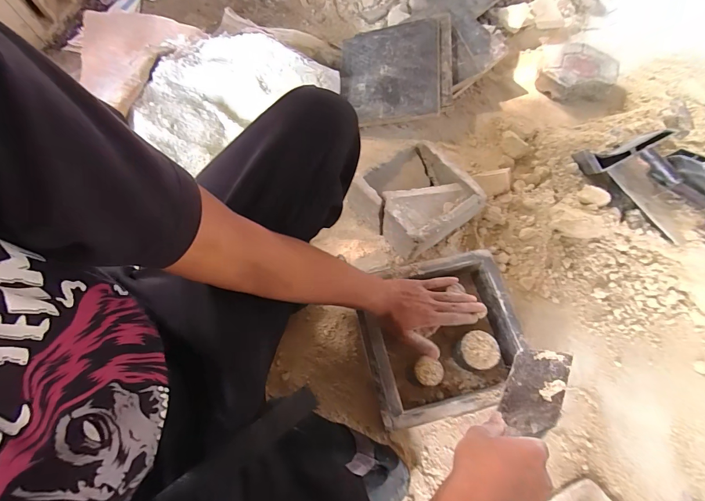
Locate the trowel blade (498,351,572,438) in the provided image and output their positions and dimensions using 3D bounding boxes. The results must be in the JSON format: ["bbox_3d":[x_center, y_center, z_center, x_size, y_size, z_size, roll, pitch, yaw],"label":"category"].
[{"bbox_3d":[0.228,0.176,0.416,0.122,0.068,0.005,-45,111,-36],"label":"trowel blade"}]

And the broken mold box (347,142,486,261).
[{"bbox_3d":[0.140,-0.109,0.714,0.203,0.106,0.198,-32,73,-14],"label":"broken mold box"}]

